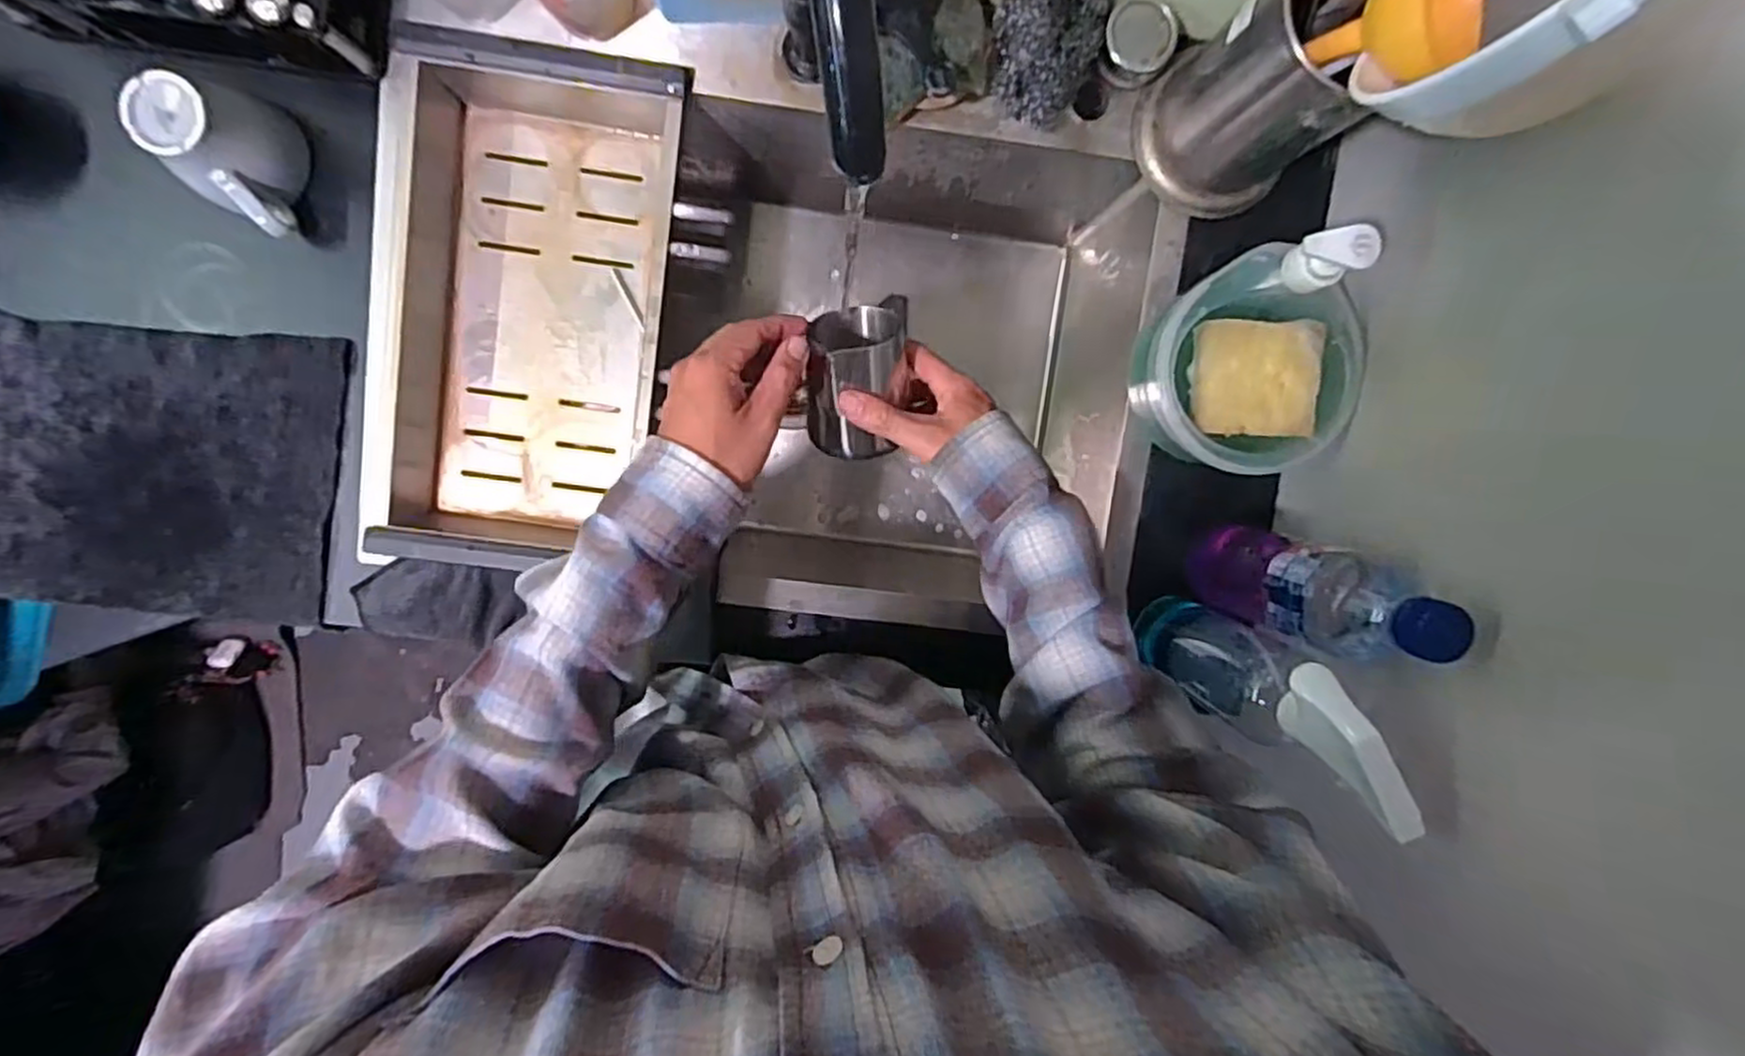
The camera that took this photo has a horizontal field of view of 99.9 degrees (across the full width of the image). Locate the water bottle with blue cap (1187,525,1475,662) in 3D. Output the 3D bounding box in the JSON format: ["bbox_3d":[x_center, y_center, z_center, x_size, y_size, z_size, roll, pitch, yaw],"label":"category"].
[{"bbox_3d":[0.284,0.040,0.477,0.059,0.211,0.061,0,96,-3],"label":"water bottle with blue cap"}]

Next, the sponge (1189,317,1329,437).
[{"bbox_3d":[0.270,-0.104,0.514,0.078,0.028,0.077,0,96,-3],"label":"sponge"}]

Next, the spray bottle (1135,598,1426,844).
[{"bbox_3d":[0.251,0.103,0.480,0.077,0.222,0.066,30,94,-6],"label":"spray bottle"}]

